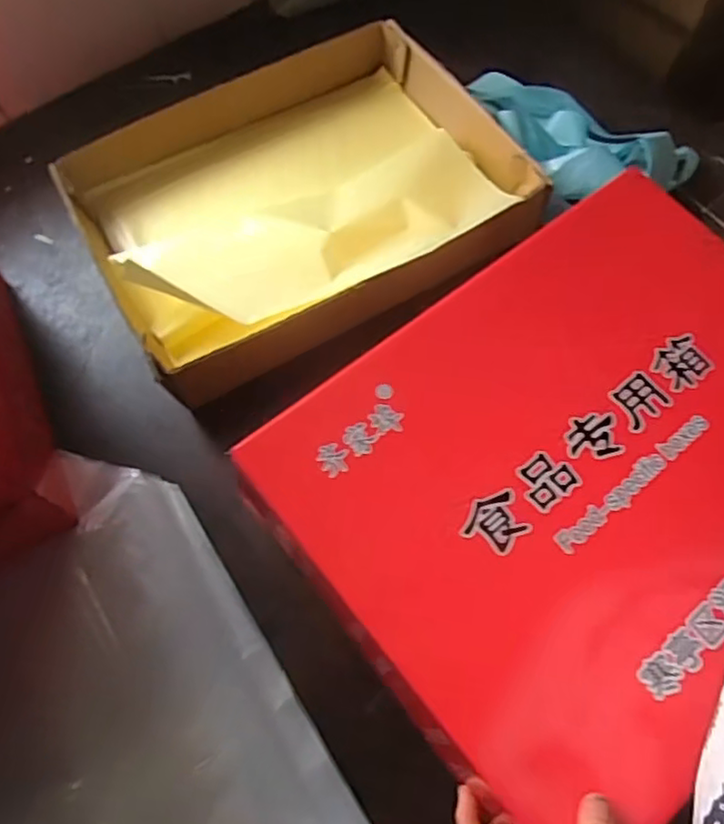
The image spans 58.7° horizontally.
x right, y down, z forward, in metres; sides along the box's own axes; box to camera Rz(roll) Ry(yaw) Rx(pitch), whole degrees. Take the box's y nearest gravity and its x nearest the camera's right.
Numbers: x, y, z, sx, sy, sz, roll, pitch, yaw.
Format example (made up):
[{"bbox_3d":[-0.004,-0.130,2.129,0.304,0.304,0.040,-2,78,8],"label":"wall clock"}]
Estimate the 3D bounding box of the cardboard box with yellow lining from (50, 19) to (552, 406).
[{"bbox_3d":[-0.075,-0.253,0.750,0.453,0.103,0.370,-26,63,-9],"label":"cardboard box with yellow lining"}]

